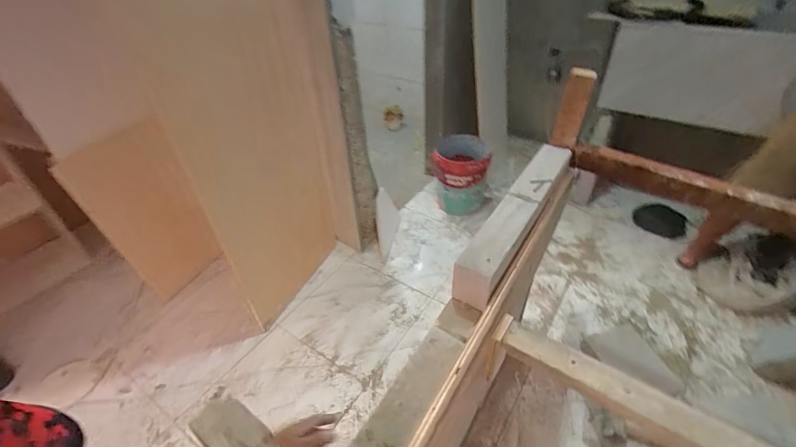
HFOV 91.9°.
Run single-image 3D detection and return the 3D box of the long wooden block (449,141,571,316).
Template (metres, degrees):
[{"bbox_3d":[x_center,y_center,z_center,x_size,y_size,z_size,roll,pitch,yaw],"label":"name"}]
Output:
[{"bbox_3d":[0.272,-0.011,0.880,0.084,0.108,0.536,23,48,27],"label":"long wooden block"}]

